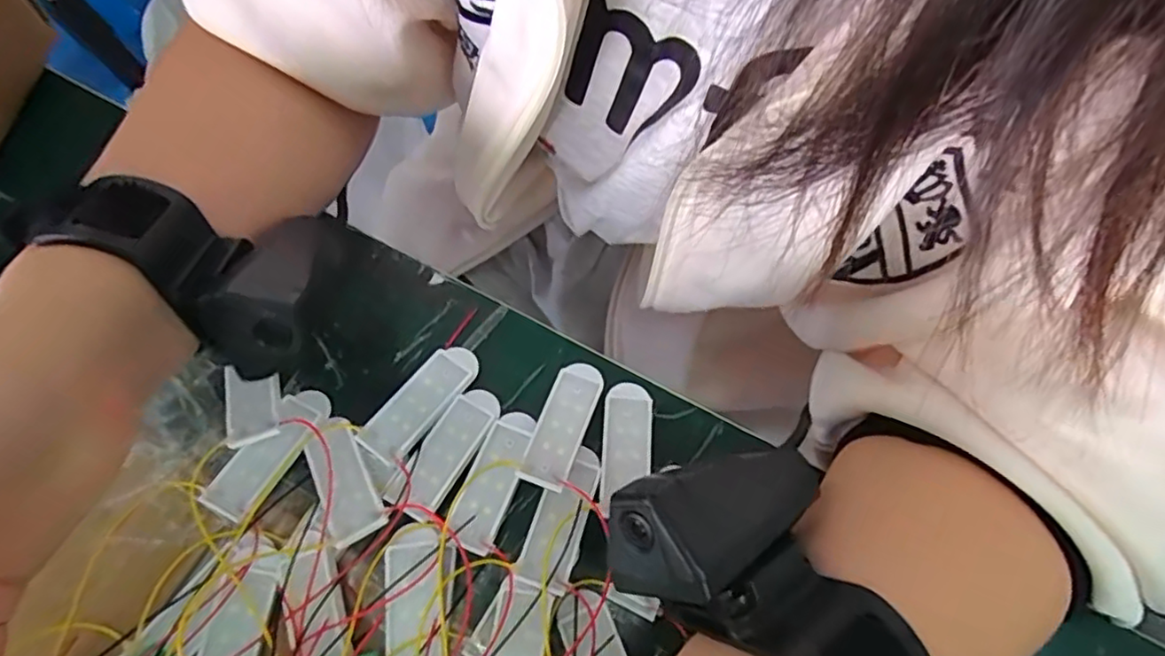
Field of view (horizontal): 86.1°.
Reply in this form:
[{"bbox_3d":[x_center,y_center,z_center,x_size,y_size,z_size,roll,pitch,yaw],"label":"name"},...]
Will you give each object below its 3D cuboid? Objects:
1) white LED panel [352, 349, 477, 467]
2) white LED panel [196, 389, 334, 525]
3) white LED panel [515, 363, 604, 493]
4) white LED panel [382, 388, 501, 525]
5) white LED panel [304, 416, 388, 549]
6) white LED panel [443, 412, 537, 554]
[{"bbox_3d":[-0.068,0.031,0.265,0.020,0.011,0.057,36,74,13],"label":"white LED panel"},{"bbox_3d":[-0.127,0.049,0.254,0.020,0.010,0.057,25,60,15],"label":"white LED panel"},{"bbox_3d":[-0.008,0.039,0.260,0.020,0.004,0.057,20,58,8],"label":"white LED panel"},{"bbox_3d":[-0.056,0.050,0.258,0.021,0.012,0.057,28,73,10],"label":"white LED panel"},{"bbox_3d":[-0.095,0.058,0.246,0.022,0.007,0.055,-28,56,-9],"label":"white LED panel"},{"bbox_3d":[-0.036,0.059,0.252,0.020,0.009,0.058,21,62,7],"label":"white LED panel"}]

